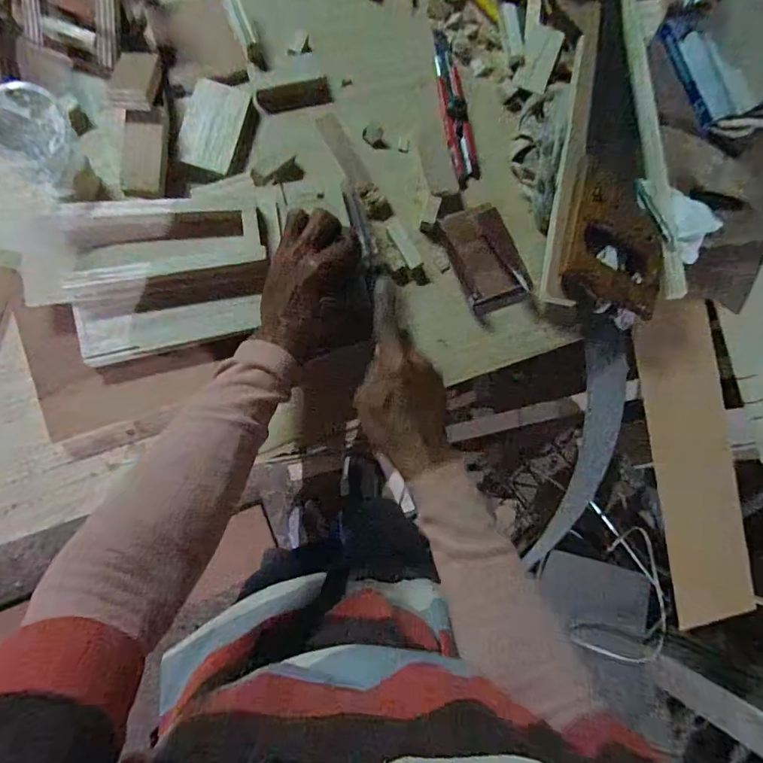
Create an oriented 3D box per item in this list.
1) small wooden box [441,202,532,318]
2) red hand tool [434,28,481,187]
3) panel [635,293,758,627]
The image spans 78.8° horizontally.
[{"bbox_3d":[0.112,-0.132,0.497,0.065,0.016,0.107,-23,86,-12],"label":"small wooden box"},{"bbox_3d":[0.082,-0.310,0.524,0.034,0.010,0.183,-9,83,-11],"label":"red hand tool"},{"bbox_3d":[0.385,0.098,0.583,0.013,0.104,0.391,-2,84,-20],"label":"panel"}]

